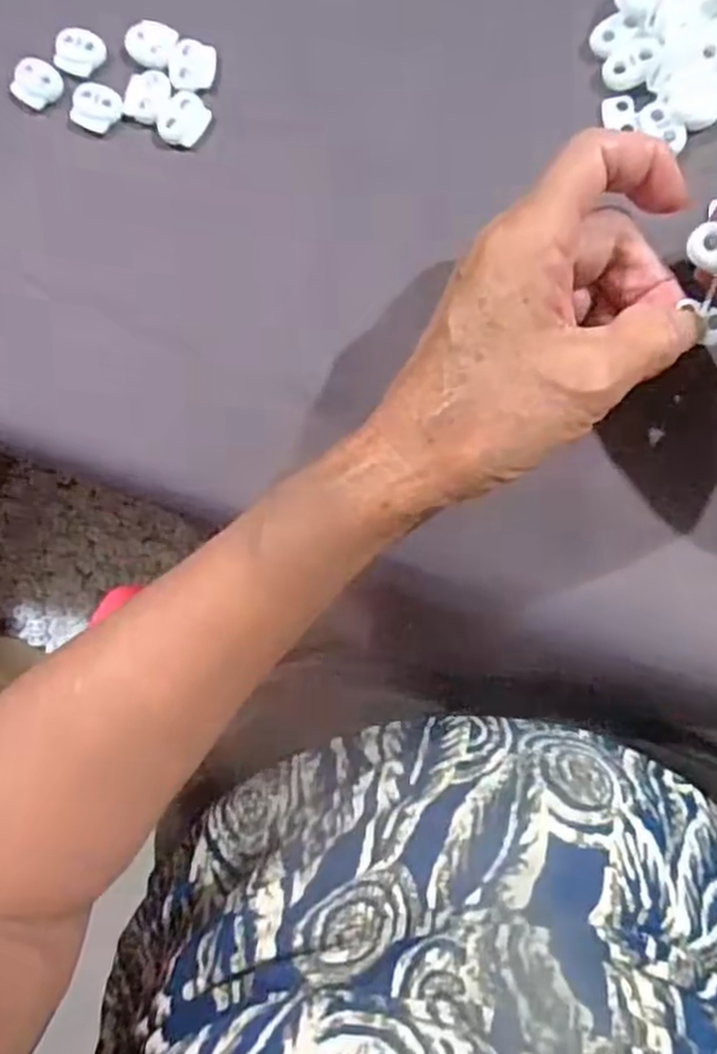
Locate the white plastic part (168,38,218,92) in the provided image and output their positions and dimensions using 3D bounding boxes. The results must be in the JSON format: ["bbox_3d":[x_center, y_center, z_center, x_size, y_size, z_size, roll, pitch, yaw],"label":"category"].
[{"bbox_3d":[-0.070,-0.194,0.320,0.019,0.005,0.022,13,85,7],"label":"white plastic part"}]

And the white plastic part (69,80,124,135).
[{"bbox_3d":[-0.112,-0.179,0.322,0.021,0.004,0.019,31,87,9],"label":"white plastic part"}]

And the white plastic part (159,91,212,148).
[{"bbox_3d":[-0.073,-0.171,0.318,0.018,0.007,0.023,22,86,8],"label":"white plastic part"}]

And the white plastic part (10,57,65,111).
[{"bbox_3d":[-0.138,-0.191,0.326,0.015,0.009,0.020,38,88,9],"label":"white plastic part"}]

